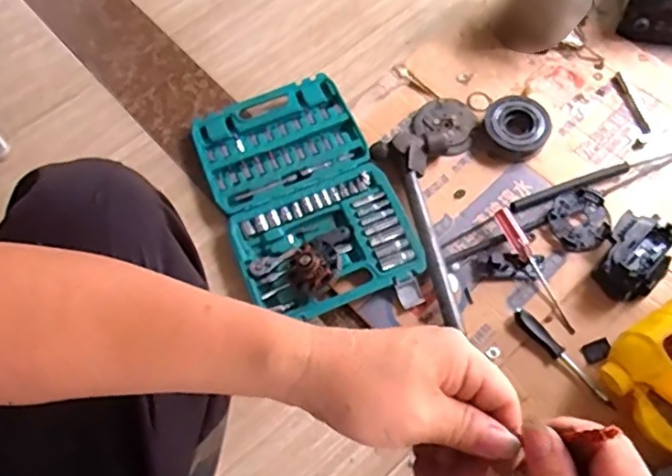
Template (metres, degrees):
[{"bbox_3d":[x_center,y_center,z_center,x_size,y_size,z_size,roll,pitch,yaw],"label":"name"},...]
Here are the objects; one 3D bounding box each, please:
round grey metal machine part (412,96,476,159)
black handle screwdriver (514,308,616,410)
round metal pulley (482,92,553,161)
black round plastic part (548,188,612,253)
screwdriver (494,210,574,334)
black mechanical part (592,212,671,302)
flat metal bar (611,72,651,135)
[{"bbox_3d":[0.176,-0.183,0.973,0.093,0.028,0.125,11,61,6],"label":"round grey metal machine part"},{"bbox_3d":[0.308,0.159,0.805,0.020,0.020,0.170,-36,67,-18],"label":"black handle screwdriver"},{"bbox_3d":[0.290,-0.178,0.966,0.099,0.036,0.105,34,66,18],"label":"round metal pulley"},{"bbox_3d":[0.364,-0.028,0.899,0.083,0.021,0.094,-3,61,-2],"label":"black round plastic part"},{"bbox_3d":[0.284,0.045,0.861,0.022,0.023,0.192,-21,73,-11],"label":"screwdriver"},{"bbox_3d":[0.425,0.027,0.848,0.082,0.060,0.116,29,65,16],"label":"black mechanical part"},{"bbox_3d":[0.495,-0.227,1.008,0.020,0.005,0.128,-11,61,-6],"label":"flat metal bar"}]

